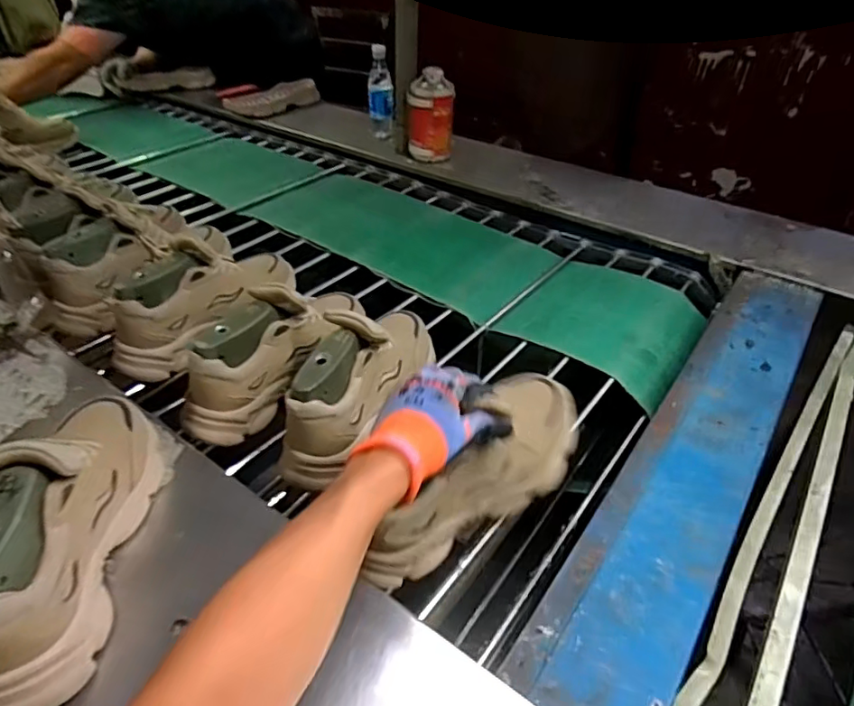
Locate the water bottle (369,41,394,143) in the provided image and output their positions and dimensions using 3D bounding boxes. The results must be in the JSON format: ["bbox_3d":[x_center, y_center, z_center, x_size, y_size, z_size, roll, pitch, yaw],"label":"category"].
[{"bbox_3d":[-0.115,-0.632,1.401,0.062,0.211,0.066,-2,39,-3],"label":"water bottle"}]

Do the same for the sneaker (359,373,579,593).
[{"bbox_3d":[0.049,0.126,0.584,0.277,0.120,0.091,-37,52,-24],"label":"sneaker"}]

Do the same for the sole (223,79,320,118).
[{"bbox_3d":[-0.433,-0.709,1.607,0.266,0.085,0.047,-19,43,-22],"label":"sole"}]

